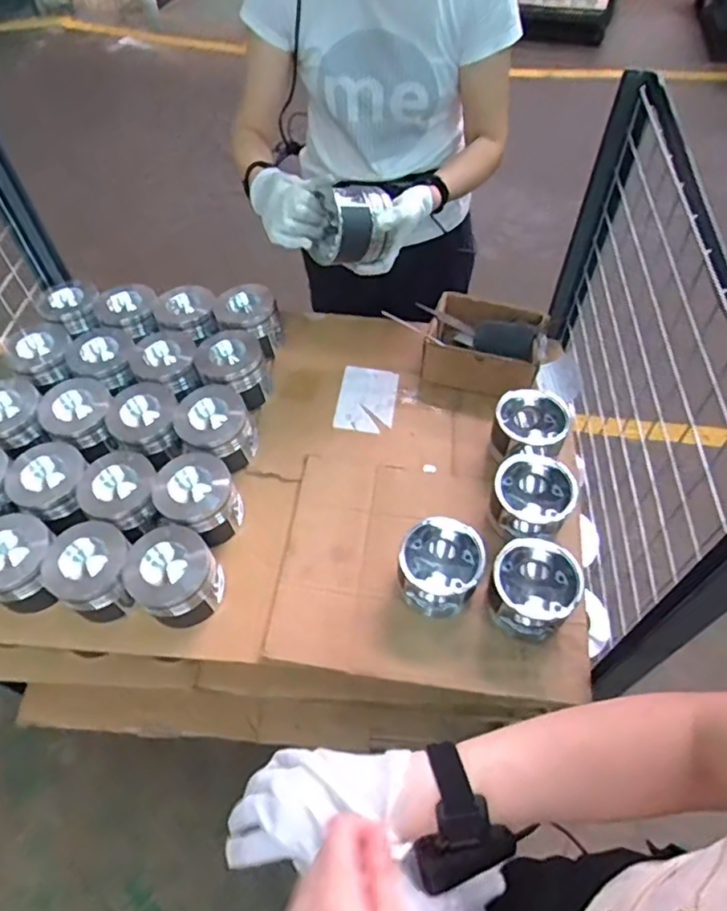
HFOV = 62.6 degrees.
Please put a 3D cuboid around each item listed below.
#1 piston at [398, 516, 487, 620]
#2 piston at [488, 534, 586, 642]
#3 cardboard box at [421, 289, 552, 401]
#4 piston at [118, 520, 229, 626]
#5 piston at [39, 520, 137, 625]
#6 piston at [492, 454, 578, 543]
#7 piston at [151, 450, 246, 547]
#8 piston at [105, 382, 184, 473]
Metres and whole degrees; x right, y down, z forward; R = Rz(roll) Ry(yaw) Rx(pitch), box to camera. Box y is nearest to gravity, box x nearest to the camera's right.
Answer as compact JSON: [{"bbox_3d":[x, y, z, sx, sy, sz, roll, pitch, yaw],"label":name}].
[{"bbox_3d":[0.103,0.157,0.835,0.111,0.099,0.109,-1,54,2],"label":"piston"},{"bbox_3d":[0.229,0.185,0.815,0.113,0.100,0.111,-1,54,2],"label":"piston"},{"bbox_3d":[0.210,-0.190,1.075,0.205,0.121,0.169,17,56,14],"label":"cardboard box"},{"bbox_3d":[-0.266,0.168,0.838,0.114,0.111,0.115,36,63,25],"label":"piston"},{"bbox_3d":[-0.377,0.165,0.847,0.118,0.091,0.112,-10,54,-5],"label":"piston"},{"bbox_3d":[0.249,0.063,0.887,0.112,0.083,0.114,-1,54,2],"label":"piston"},{"bbox_3d":[-0.248,0.068,0.906,0.116,0.094,0.110,-20,55,-12],"label":"piston"},{"bbox_3d":[-0.357,-0.052,0.985,0.109,0.083,0.112,-9,54,-4],"label":"piston"}]

